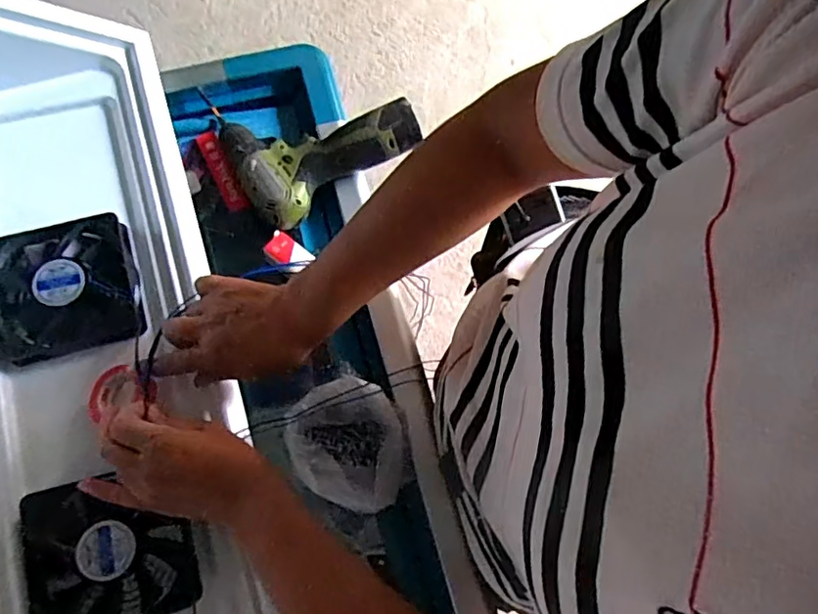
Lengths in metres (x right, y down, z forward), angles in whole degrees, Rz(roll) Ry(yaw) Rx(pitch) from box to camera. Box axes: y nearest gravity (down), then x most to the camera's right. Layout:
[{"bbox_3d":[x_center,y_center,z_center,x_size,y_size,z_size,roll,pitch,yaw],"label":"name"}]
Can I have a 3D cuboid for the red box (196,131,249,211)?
[{"bbox_3d":[-0.209,-0.153,0.632,0.023,0.013,0.102,-25,76,-9],"label":"red box"}]

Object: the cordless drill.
[{"bbox_3d":[-0.108,-0.199,0.615,0.205,0.057,0.186,-26,76,-9],"label":"cordless drill"}]

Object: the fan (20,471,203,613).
[{"bbox_3d":[-0.248,0.201,0.465,0.125,0.033,0.118,-13,75,-6],"label":"fan"}]

